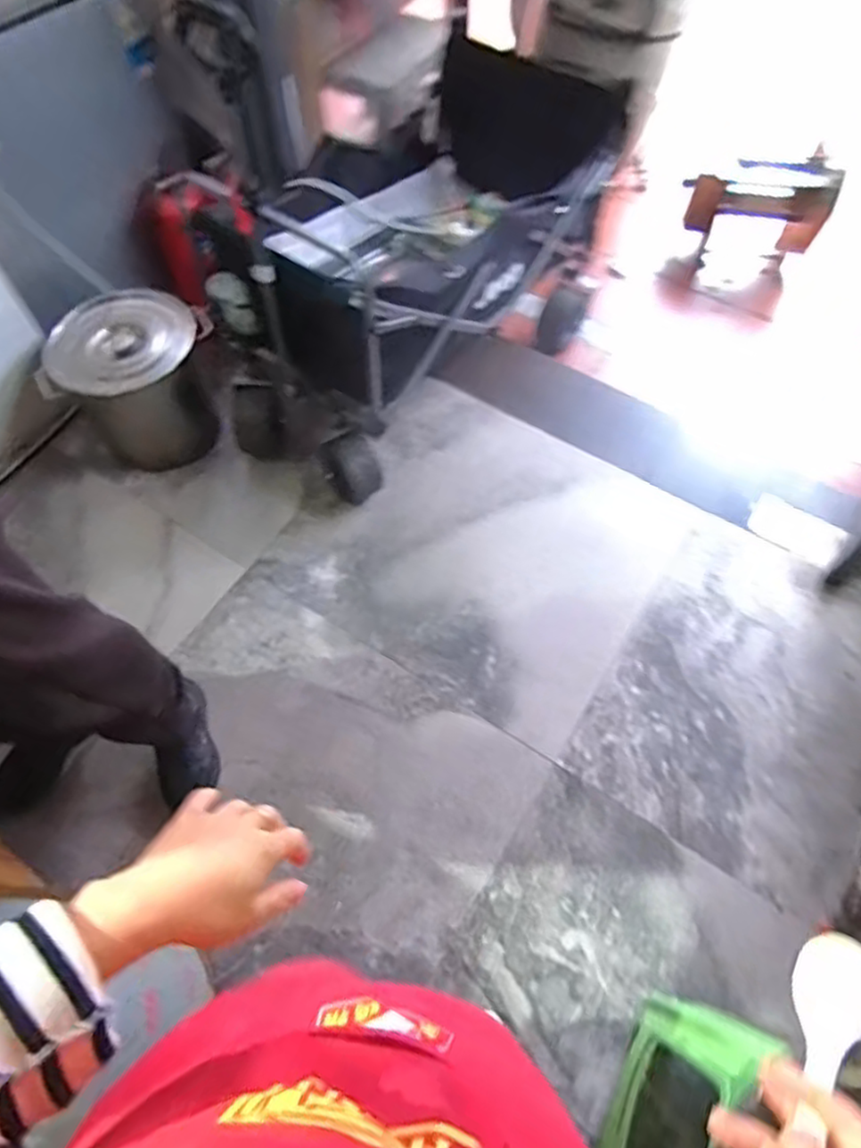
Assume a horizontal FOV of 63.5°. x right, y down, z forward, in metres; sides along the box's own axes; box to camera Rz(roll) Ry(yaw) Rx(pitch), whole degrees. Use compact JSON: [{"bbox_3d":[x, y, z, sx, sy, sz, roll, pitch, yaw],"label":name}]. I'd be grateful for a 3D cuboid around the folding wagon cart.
[{"bbox_3d":[-0.060,-0.708,1.622,0.531,0.596,0.921,39,69,18],"label":"folding wagon cart"}]

